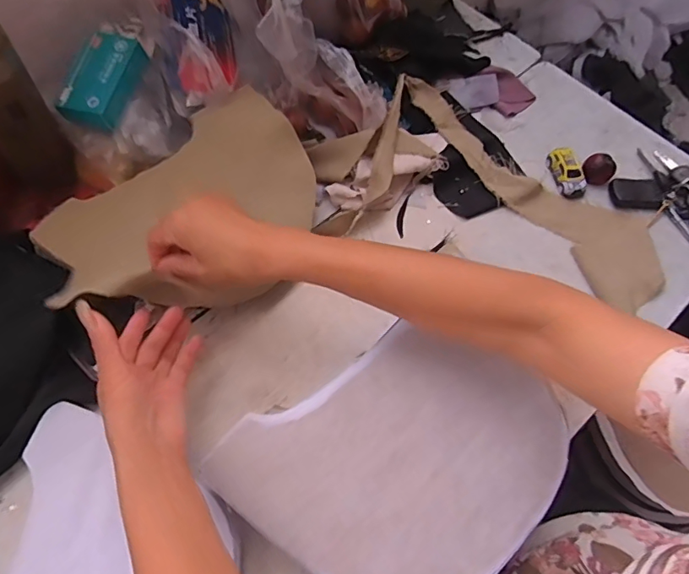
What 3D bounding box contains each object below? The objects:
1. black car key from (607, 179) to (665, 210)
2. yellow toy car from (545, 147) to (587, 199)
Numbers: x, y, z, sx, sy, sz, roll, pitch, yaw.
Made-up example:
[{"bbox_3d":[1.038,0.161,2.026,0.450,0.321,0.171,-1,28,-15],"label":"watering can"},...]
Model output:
[{"bbox_3d":[0.346,-0.109,0.559,0.060,0.014,0.039,3,66,1],"label":"black car key"},{"bbox_3d":[0.266,-0.138,0.569,0.026,0.026,0.062,-17,67,-8],"label":"yellow toy car"}]

